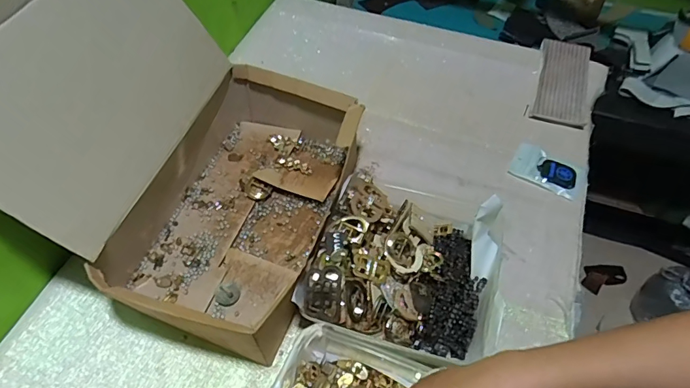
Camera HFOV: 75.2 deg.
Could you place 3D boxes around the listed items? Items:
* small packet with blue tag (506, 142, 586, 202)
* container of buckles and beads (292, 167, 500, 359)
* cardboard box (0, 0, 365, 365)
[{"bbox_3d":[0.293,-0.034,0.648,0.097,0.014,0.062,27,58,15],"label":"small packet with blue tag"},{"bbox_3d":[0.074,0.076,0.521,0.200,0.083,0.220,17,56,9],"label":"container of buckles and beads"},{"bbox_3d":[-0.163,-0.052,0.497,0.313,0.258,0.330,18,57,10],"label":"cardboard box"}]

